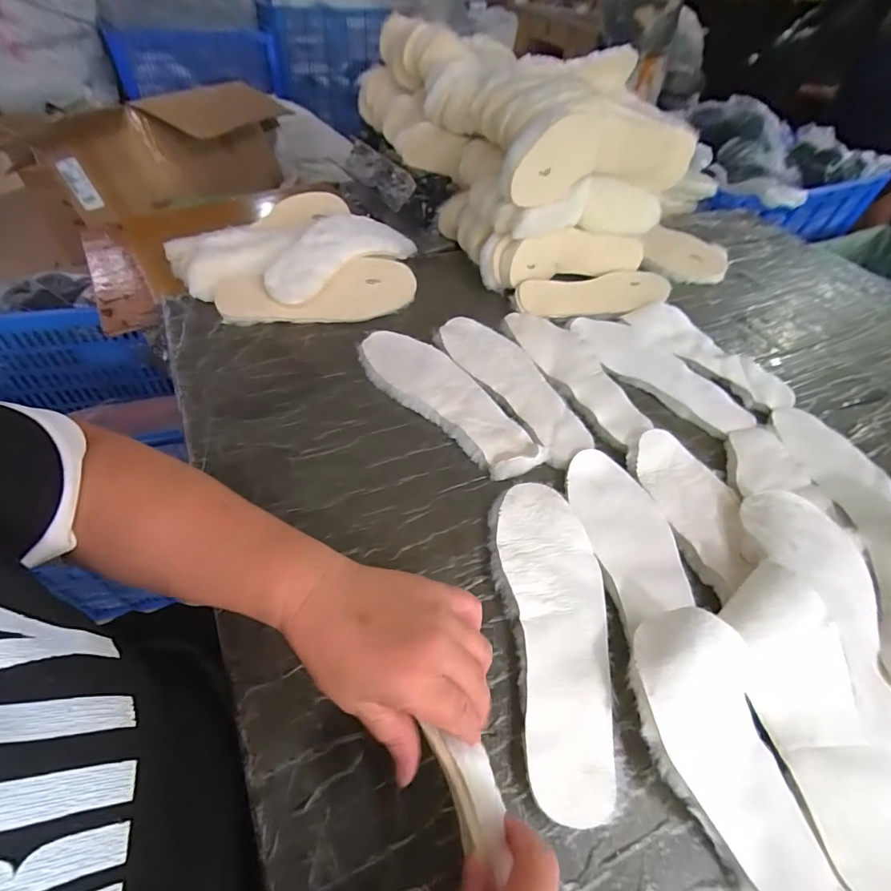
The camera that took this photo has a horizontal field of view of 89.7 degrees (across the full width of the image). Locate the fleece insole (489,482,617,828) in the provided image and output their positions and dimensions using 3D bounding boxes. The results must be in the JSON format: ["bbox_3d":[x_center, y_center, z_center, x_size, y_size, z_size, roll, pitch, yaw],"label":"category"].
[{"bbox_3d":[0.096,0.152,0.392,0.092,0.020,0.267,0,50,-5],"label":"fleece insole"}]

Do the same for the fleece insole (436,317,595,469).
[{"bbox_3d":[0.087,-0.086,0.576,0.094,0.009,0.267,-25,57,-23],"label":"fleece insole"}]

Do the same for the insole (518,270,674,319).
[{"bbox_3d":[0.243,-0.246,0.718,0.269,0.017,0.090,-8,52,-12],"label":"insole"}]

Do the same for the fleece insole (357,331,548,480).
[{"bbox_3d":[0.001,-0.060,0.544,0.095,0.017,0.273,-31,59,-26],"label":"fleece insole"}]

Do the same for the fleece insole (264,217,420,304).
[{"bbox_3d":[-0.155,-0.288,0.688,0.270,0.080,0.102,-34,61,-28],"label":"fleece insole"}]

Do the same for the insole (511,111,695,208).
[{"bbox_3d":[0.218,-0.392,0.612,0.301,0.096,0.034,-18,54,-19],"label":"insole"}]

